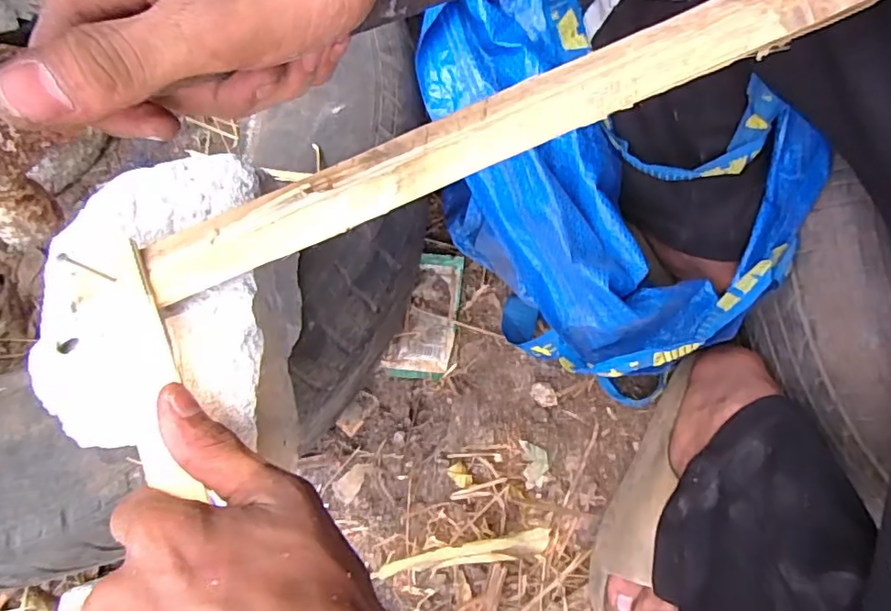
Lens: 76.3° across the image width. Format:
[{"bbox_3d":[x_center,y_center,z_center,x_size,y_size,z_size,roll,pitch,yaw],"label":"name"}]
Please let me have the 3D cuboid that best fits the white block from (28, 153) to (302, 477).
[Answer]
[{"bbox_3d":[-0.129,0.002,0.280,0.112,0.059,0.144,2,74,0],"label":"white block"}]

